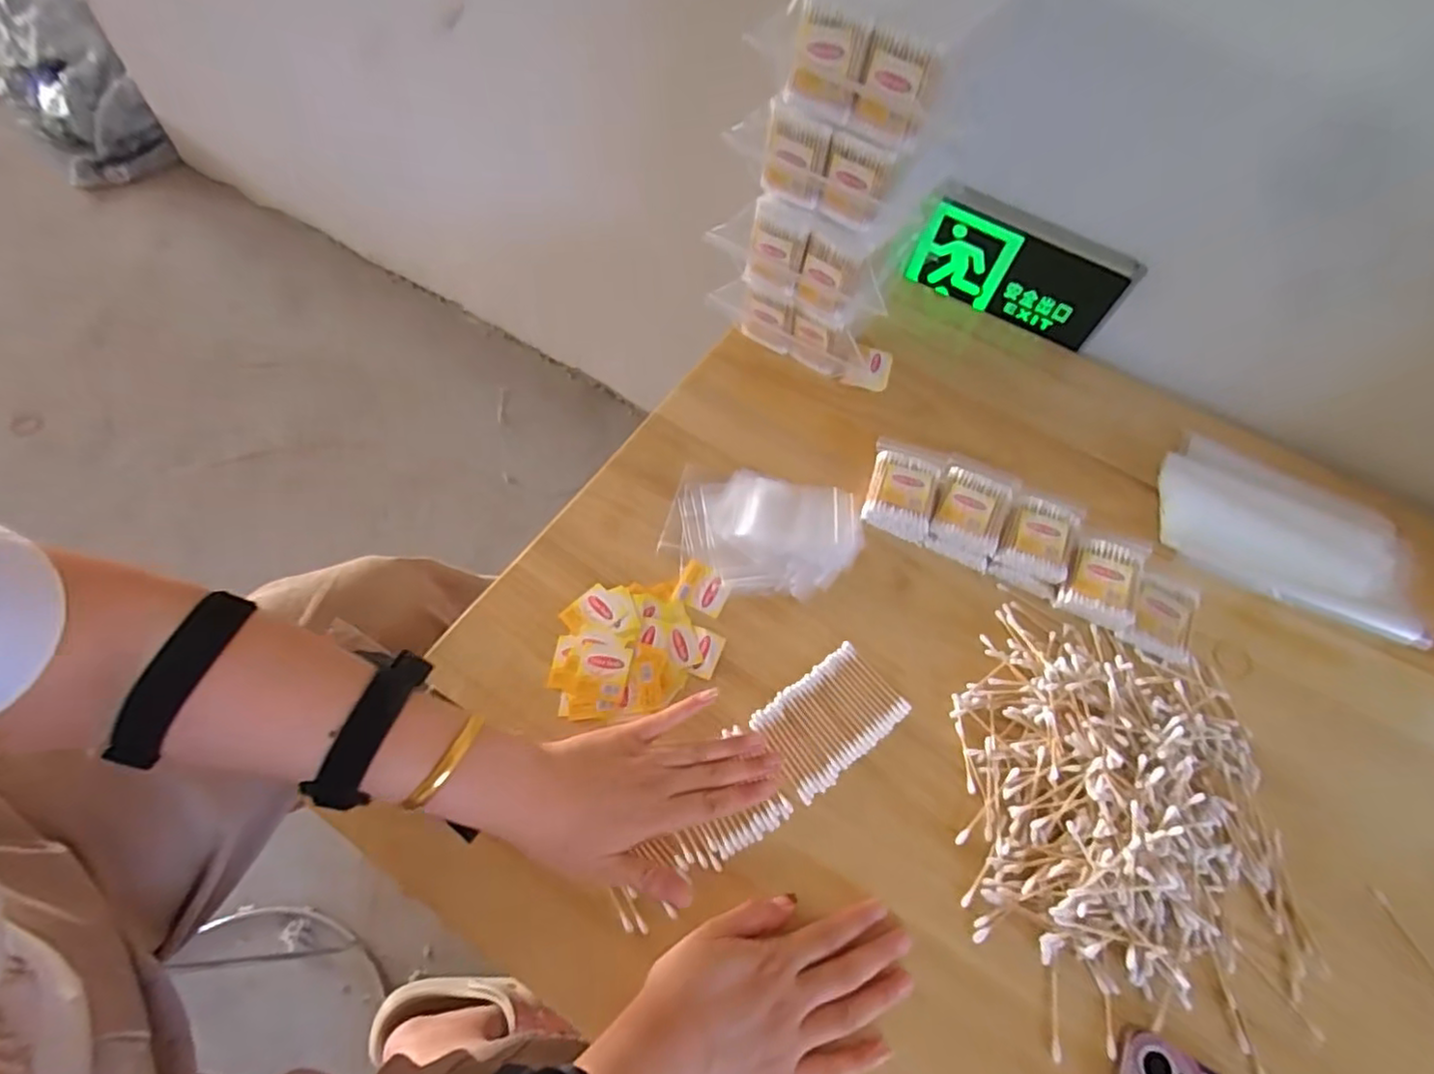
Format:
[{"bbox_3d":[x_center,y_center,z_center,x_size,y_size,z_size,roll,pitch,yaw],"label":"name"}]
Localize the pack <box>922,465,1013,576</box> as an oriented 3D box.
[{"bbox_3d":[0.223,-0.021,0.577,0.060,0.038,0.088,23,61,10],"label":"pack"}]

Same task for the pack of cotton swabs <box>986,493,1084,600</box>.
[{"bbox_3d":[0.278,0.003,0.567,0.060,0.037,0.089,27,62,12],"label":"pack of cotton swabs"}]

